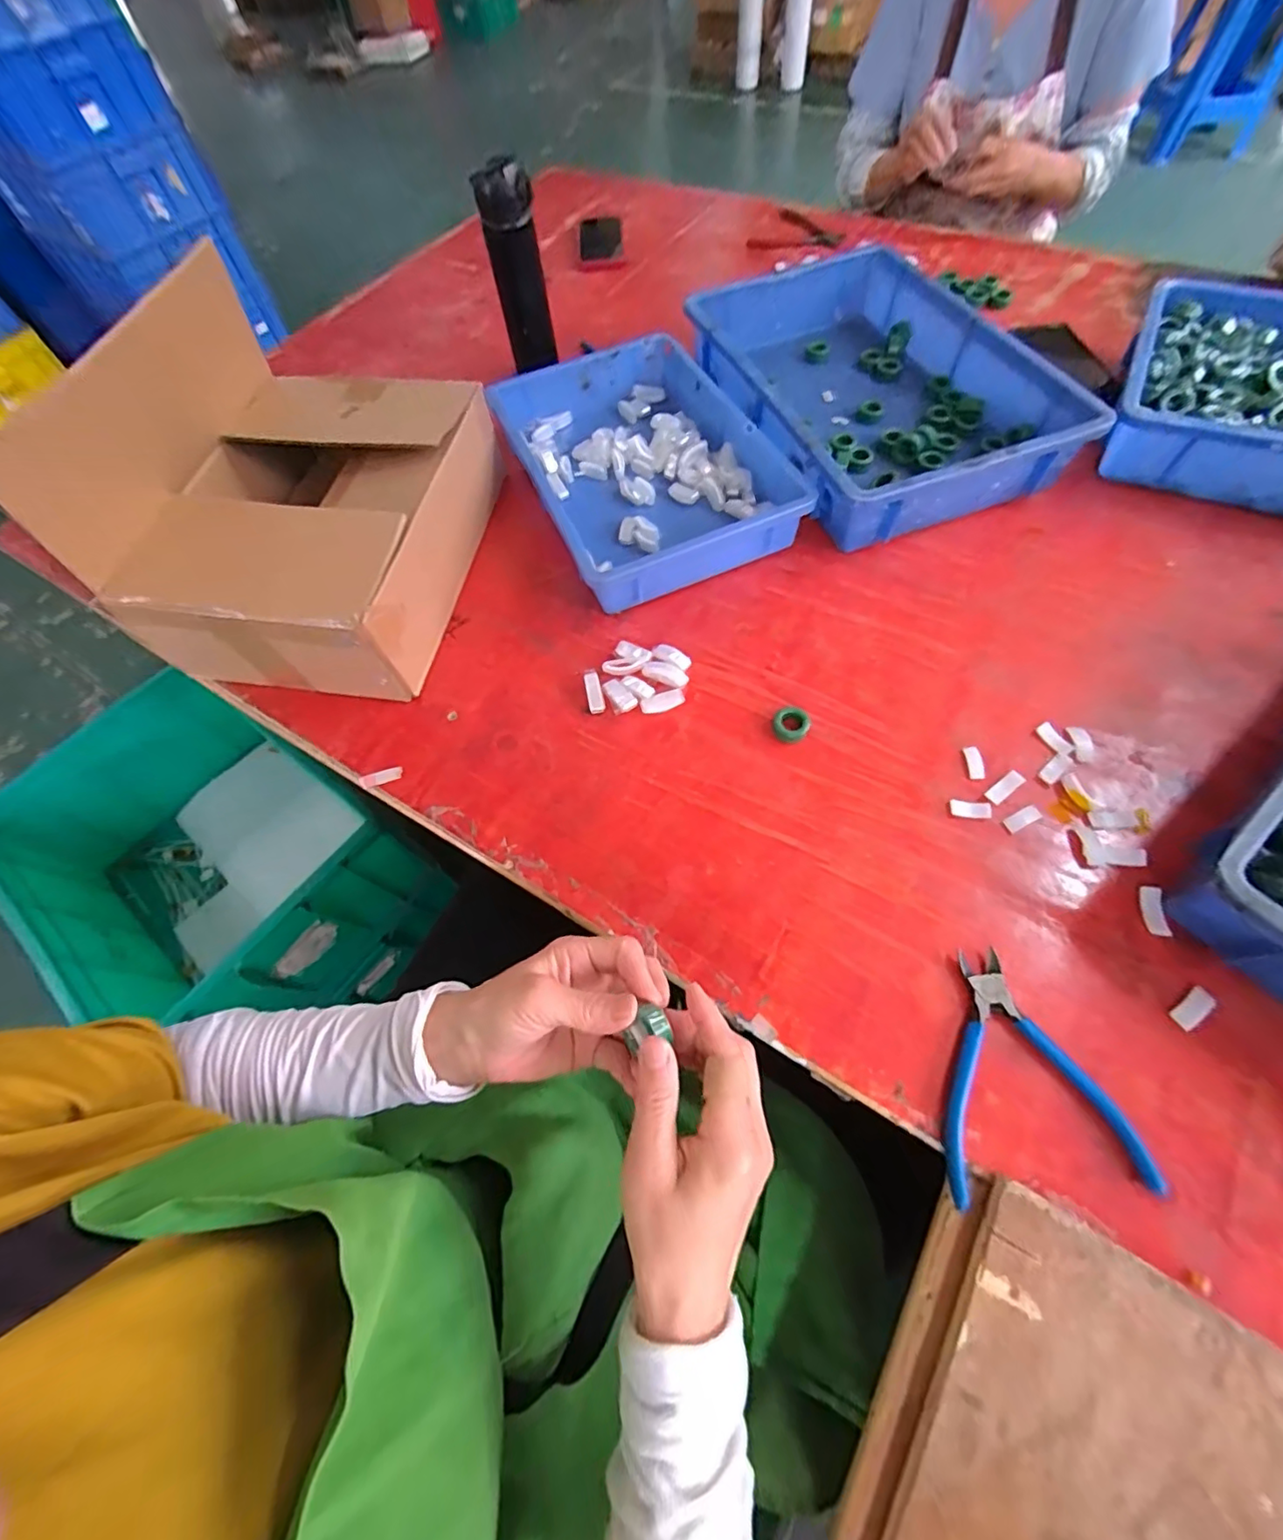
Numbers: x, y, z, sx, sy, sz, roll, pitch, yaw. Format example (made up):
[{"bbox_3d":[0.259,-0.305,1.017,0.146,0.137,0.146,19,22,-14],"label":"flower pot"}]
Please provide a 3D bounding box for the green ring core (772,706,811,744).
[{"bbox_3d":[0.131,-0.040,0.495,0.031,0.014,0.031,-2,61,3],"label":"green ring core"}]

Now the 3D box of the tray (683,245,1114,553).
[{"bbox_3d":[0.257,-0.461,0.673,0.292,0.078,0.447,-20,62,-7],"label":"tray"}]

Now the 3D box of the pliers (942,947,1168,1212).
[{"bbox_3d":[0.242,0.192,0.366,0.116,0.013,0.138,-4,61,2],"label":"pliers"}]

